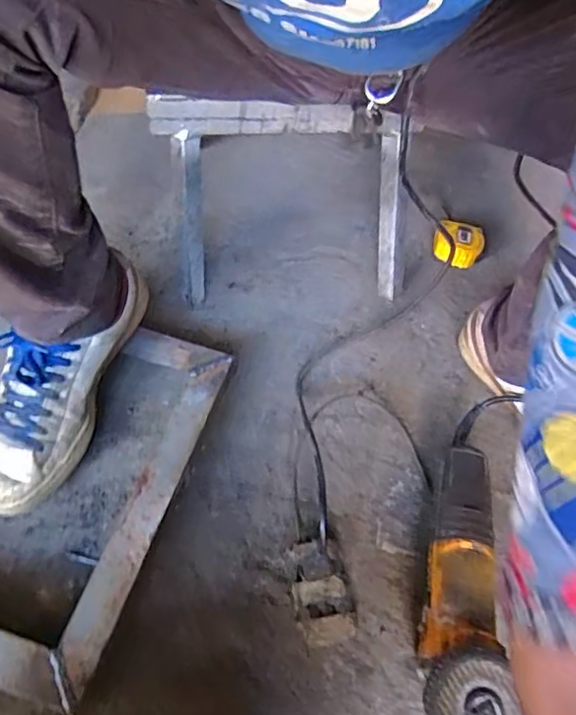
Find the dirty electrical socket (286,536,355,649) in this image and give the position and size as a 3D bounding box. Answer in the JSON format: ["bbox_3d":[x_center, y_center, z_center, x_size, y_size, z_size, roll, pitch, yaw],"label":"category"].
[{"bbox_3d":[0.030,0.218,0.546,0.053,0.033,0.087,-8,59,-10],"label":"dirty electrical socket"}]

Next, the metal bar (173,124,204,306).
[{"bbox_3d":[-0.114,-0.161,0.696,0.027,0.202,0.024,-1,27,-3],"label":"metal bar"}]

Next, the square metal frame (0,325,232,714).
[{"bbox_3d":[-0.303,0.095,0.598,0.387,0.056,0.364,17,58,6],"label":"square metal frame"}]

